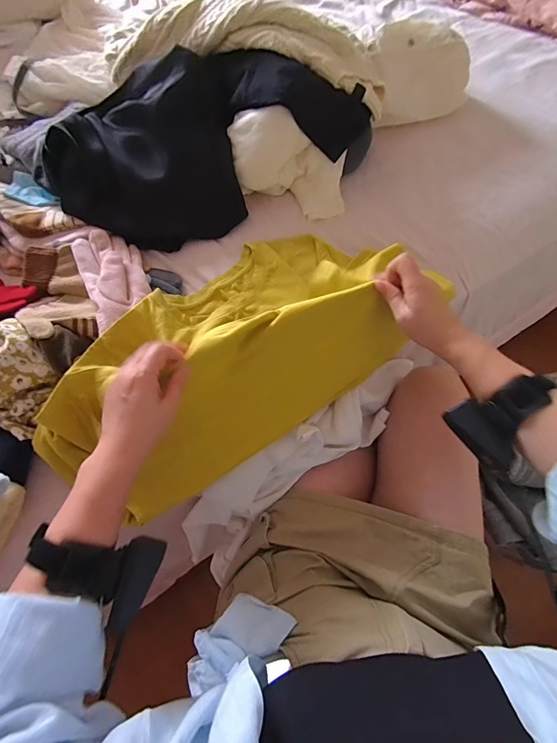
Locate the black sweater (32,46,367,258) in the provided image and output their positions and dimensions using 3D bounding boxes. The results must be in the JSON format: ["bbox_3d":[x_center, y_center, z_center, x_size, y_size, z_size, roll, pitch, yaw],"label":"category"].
[{"bbox_3d":[-0.133,-0.384,0.591,0.460,0.141,0.282,-28,69,-10],"label":"black sweater"}]

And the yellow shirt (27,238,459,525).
[{"bbox_3d":[-0.063,-0.037,0.484,0.481,0.136,0.248,-33,70,-12],"label":"yellow shirt"}]

